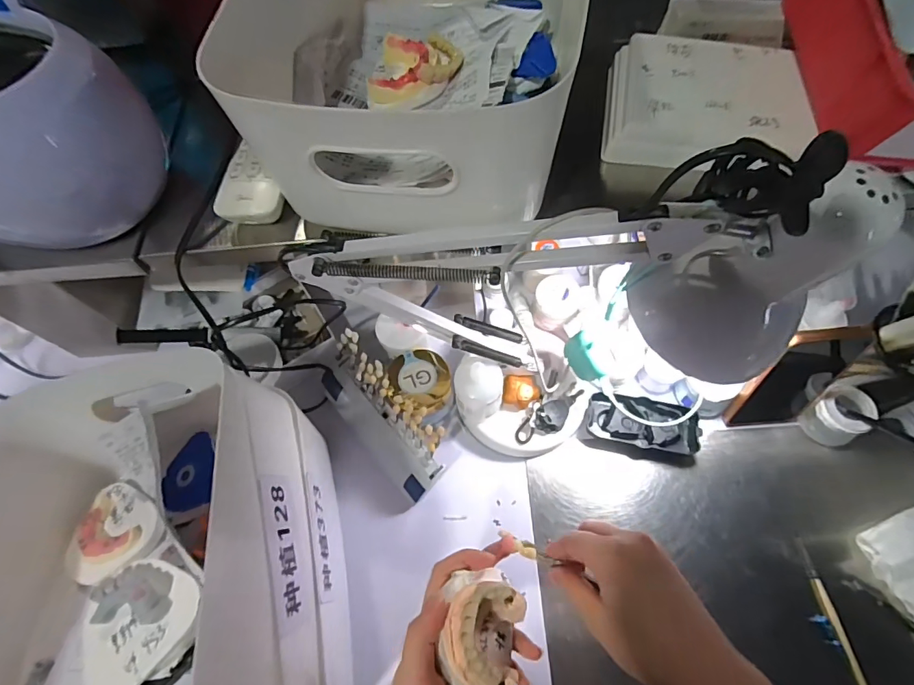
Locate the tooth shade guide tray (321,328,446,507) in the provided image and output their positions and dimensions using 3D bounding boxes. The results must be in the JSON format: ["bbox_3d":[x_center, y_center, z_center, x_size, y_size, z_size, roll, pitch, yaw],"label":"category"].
[{"bbox_3d":[-0.080,0.077,0.485,0.068,0.074,0.174,-40,68,-15],"label":"tooth shade guide tray"}]

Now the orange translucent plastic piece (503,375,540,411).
[{"bbox_3d":[0.067,0.052,0.486,0.036,0.028,0.029,3,65,5],"label":"orange translucent plastic piece"}]

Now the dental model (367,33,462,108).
[{"bbox_3d":[-0.033,-0.225,0.382,0.070,0.021,0.072,-1,64,3],"label":"dental model"}]

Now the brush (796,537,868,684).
[{"bbox_3d":[0.338,0.263,0.404,0.010,0.011,0.169,-8,64,0],"label":"brush"}]

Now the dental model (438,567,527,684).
[{"bbox_3d":[0.020,0.188,0.292,0.062,0.030,0.074,19,59,-32],"label":"dental model"}]

